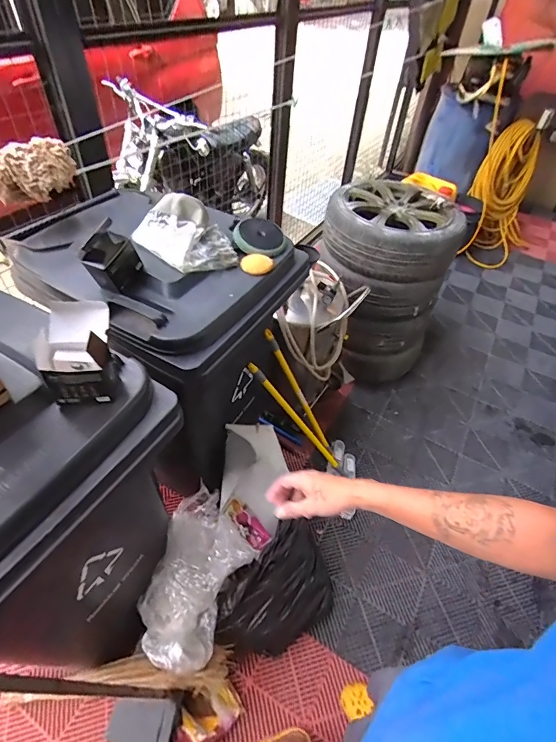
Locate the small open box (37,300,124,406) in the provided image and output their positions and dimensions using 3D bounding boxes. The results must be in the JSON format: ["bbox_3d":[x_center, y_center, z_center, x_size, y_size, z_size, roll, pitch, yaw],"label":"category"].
[{"bbox_3d":[-0.332,-0.026,0.645,0.104,0.113,0.136,-10,50,-14],"label":"small open box"}]

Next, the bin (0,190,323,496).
[{"bbox_3d":[-0.331,-0.063,1.332,0.778,1.052,0.619,32,53,21],"label":"bin"}]

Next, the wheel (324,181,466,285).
[{"bbox_3d":[0.505,-0.634,1.688,0.551,0.207,0.523,3,48,-3],"label":"wheel"}]

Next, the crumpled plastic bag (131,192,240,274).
[{"bbox_3d":[-0.231,-0.346,0.946,0.207,0.107,0.207,-26,55,-26],"label":"crumpled plastic bag"}]

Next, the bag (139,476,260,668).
[{"bbox_3d":[-0.235,0.563,1.100,0.256,0.284,0.440,23,50,15],"label":"bag"}]

